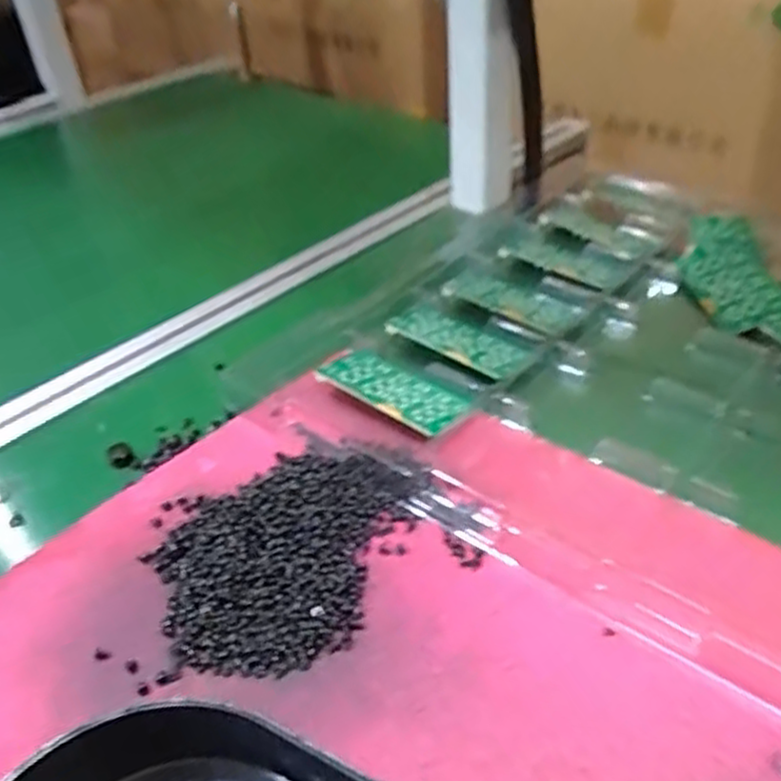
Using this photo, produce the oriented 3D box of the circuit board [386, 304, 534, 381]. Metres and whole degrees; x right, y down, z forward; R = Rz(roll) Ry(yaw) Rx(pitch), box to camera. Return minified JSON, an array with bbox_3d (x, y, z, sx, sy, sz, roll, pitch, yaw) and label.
[{"bbox_3d":[0.045,-0.036,0.508,0.094,0.007,0.043,28,48,33],"label":"circuit board"}]

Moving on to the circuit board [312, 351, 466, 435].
[{"bbox_3d":[0.001,-0.002,0.467,0.089,0.009,0.043,27,47,31],"label":"circuit board"}]

